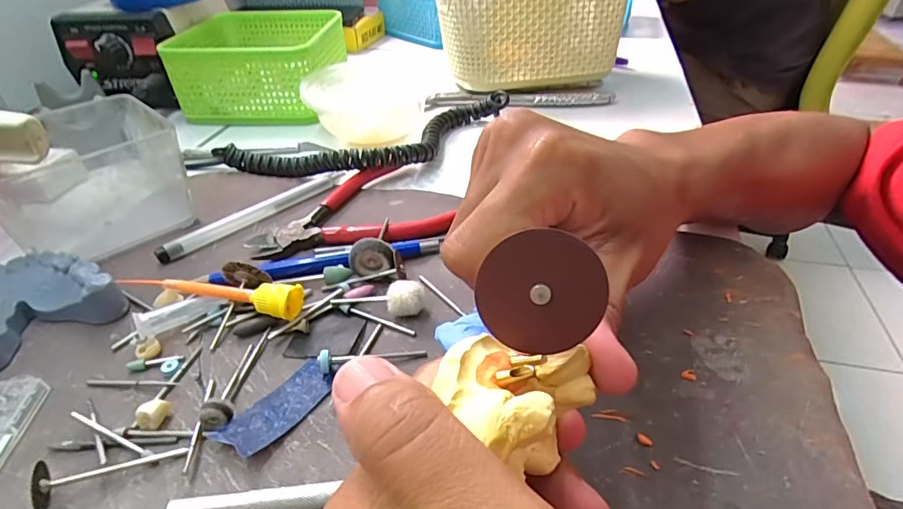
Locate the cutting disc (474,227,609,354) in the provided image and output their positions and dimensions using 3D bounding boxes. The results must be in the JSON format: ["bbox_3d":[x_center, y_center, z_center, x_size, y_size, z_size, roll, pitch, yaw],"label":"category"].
[{"bbox_3d":[0.022,0.010,0.122,0.030,0.030,0.004,16,16,5],"label":"cutting disc"}]

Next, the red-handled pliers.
[{"bbox_3d":[-0.064,-0.019,0.293,0.104,0.012,0.085,-28,46,-30],"label":"red-handled pliers"}]

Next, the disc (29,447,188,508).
[{"bbox_3d":[-0.121,0.078,0.174,0.045,0.013,0.016,-10,39,-11],"label":"disc"}]

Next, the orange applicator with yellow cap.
[{"bbox_3d":[-0.117,0.020,0.239,0.088,0.019,0.014,6,39,8],"label":"orange applicator with yellow cap"}]

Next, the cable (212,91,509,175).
[{"bbox_3d":[-0.056,-0.083,0.364,0.221,0.027,0.077,-13,40,-15],"label":"cable"}]

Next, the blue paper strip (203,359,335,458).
[{"bbox_3d":[-0.069,0.062,0.198,0.021,0.007,0.048,25,45,28],"label":"blue paper strip"}]

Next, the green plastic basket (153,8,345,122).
[{"bbox_3d":[-0.174,-0.180,0.462,0.129,0.063,0.131,3,39,4],"label":"green plastic basket"}]

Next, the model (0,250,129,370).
[{"bbox_3d":[-0.199,0.022,0.237,0.063,0.024,0.053,-23,44,-26],"label":"model"}]

